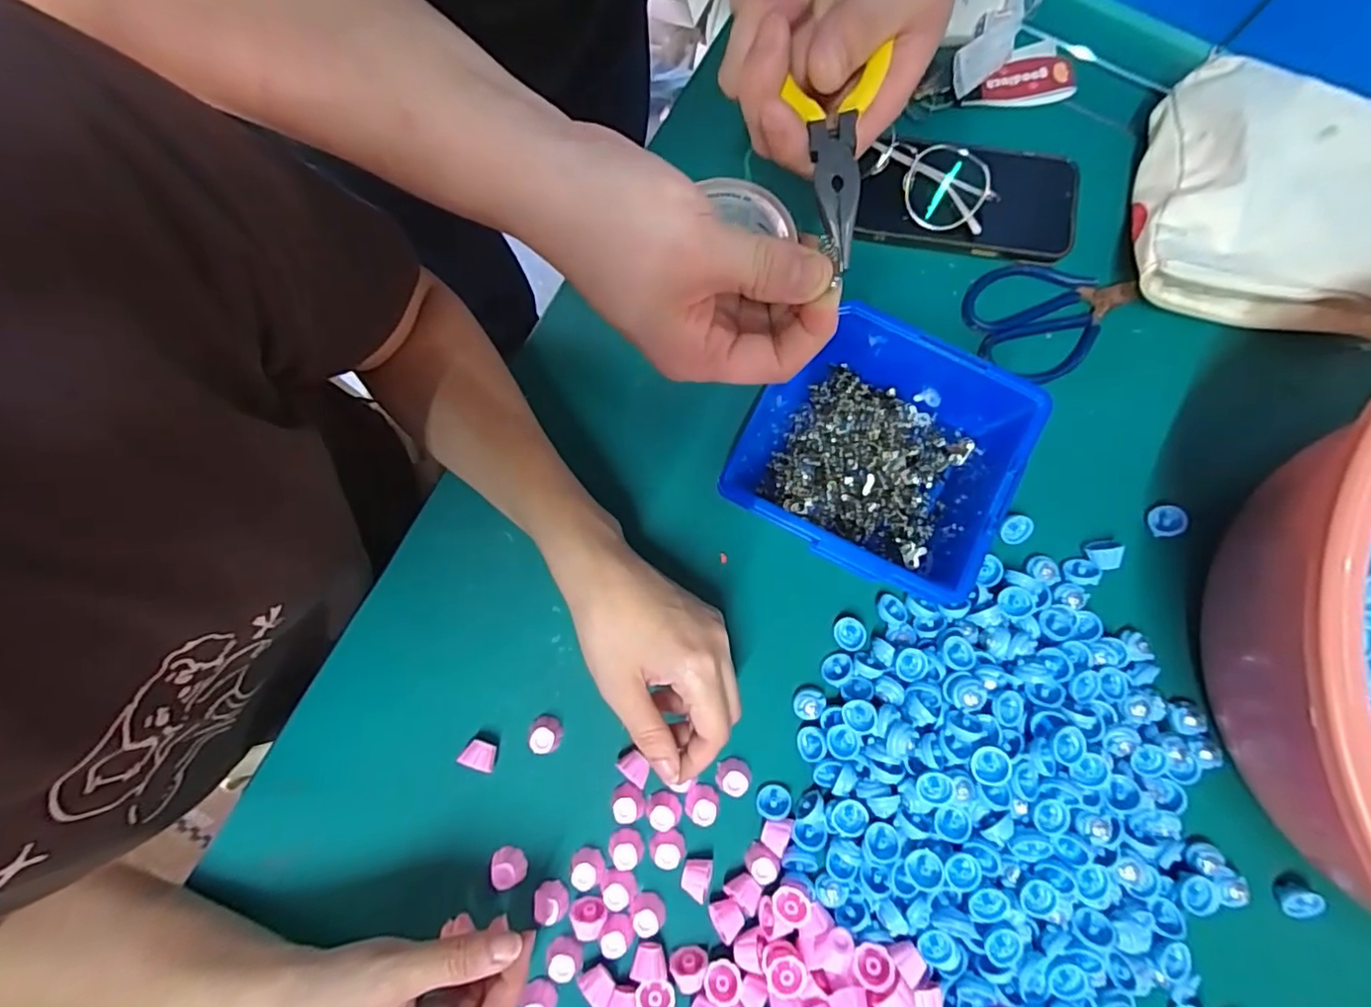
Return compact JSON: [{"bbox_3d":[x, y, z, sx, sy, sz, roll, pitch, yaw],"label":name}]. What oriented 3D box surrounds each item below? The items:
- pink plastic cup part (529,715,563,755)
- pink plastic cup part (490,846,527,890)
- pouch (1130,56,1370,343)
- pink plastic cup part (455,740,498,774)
[{"bbox_3d":[-0.083,0.138,0.353,0.018,0.013,0.021,-16,79,-3],"label":"pink plastic cup part"},{"bbox_3d":[-0.102,0.210,0.344,0.016,0.014,0.019,-21,80,-4],"label":"pink plastic cup part"},{"bbox_3d":[0.361,-0.175,0.362,0.153,0.066,0.128,14,79,3],"label":"pouch"},{"bbox_3d":[-0.120,0.148,0.352,0.018,0.020,0.014,23,80,5],"label":"pink plastic cup part"}]

